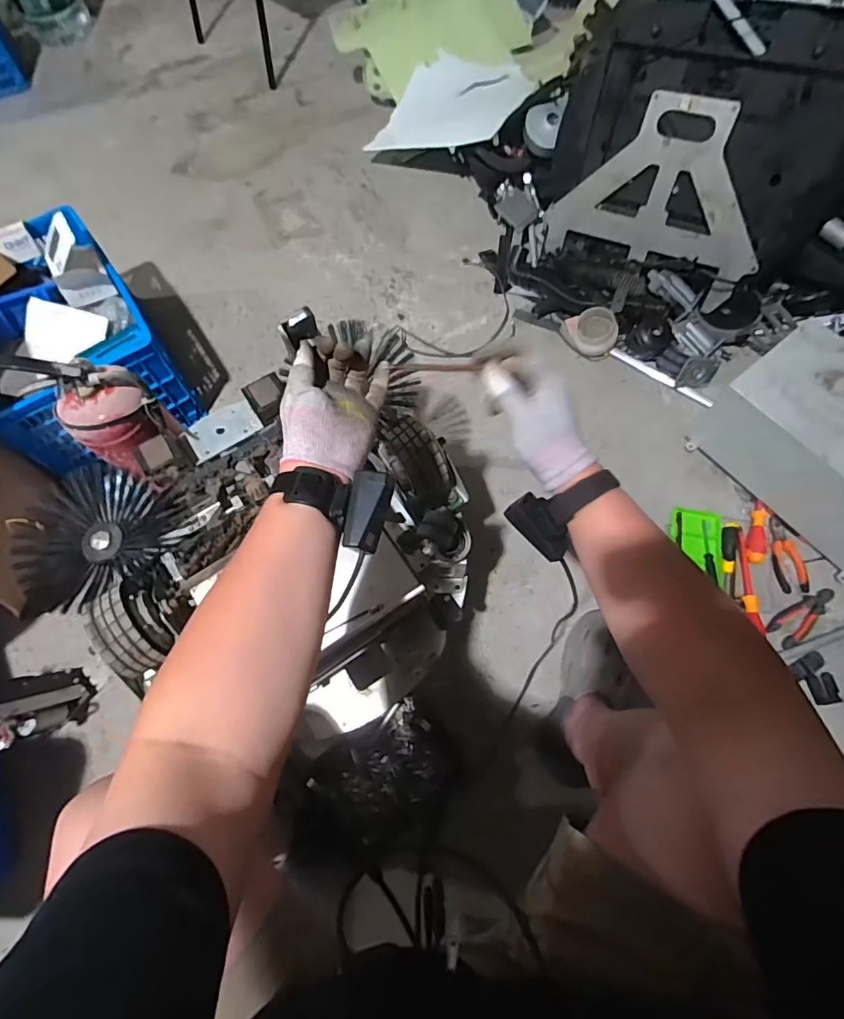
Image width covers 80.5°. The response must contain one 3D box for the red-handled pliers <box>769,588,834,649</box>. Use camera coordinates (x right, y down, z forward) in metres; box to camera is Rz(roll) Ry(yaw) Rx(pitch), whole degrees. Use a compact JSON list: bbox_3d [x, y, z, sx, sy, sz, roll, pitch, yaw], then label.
[{"bbox_3d":[0.730,0.202,0.949,0.155,0.022,0.057,-33,71,-11],"label":"red-handled pliers"}]

